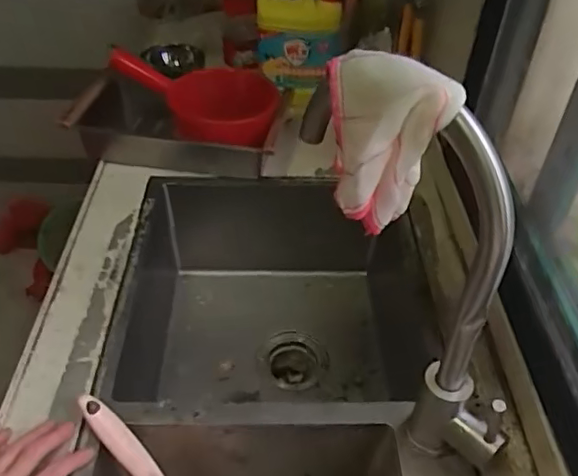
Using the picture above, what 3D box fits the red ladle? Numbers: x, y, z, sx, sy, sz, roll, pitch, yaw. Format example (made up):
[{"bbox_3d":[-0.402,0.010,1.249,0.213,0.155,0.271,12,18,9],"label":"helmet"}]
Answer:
[{"bbox_3d":[-0.145,-0.236,0.947,0.274,0.078,0.149,23,46,21],"label":"red ladle"}]

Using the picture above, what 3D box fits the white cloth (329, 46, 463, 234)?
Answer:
[{"bbox_3d":[0.074,-0.073,0.454,0.061,0.132,0.098,-8,43,-12],"label":"white cloth"}]

